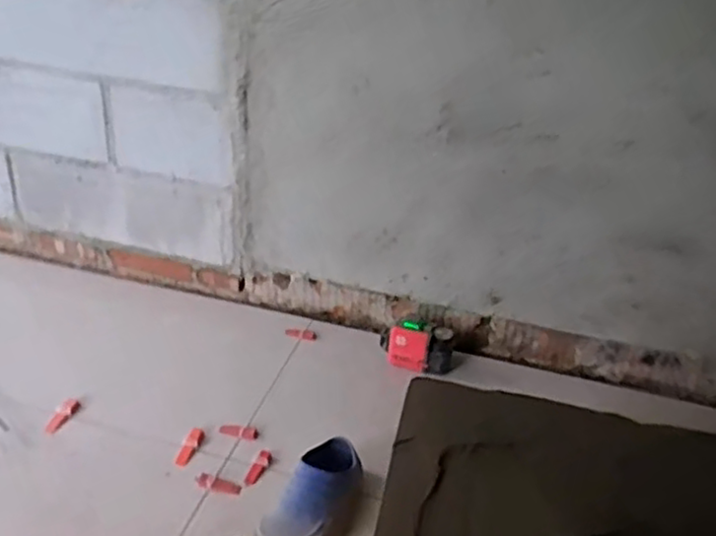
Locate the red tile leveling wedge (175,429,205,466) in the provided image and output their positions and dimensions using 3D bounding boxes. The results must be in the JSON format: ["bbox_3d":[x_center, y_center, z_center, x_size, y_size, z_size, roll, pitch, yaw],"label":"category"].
[{"bbox_3d":[-0.307,0.324,1.264,0.027,0.021,0.078,15,31,14],"label":"red tile leveling wedge"}]

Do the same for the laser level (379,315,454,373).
[{"bbox_3d":[0.129,0.169,1.512,0.160,0.107,0.070,6,29,1],"label":"laser level"}]

